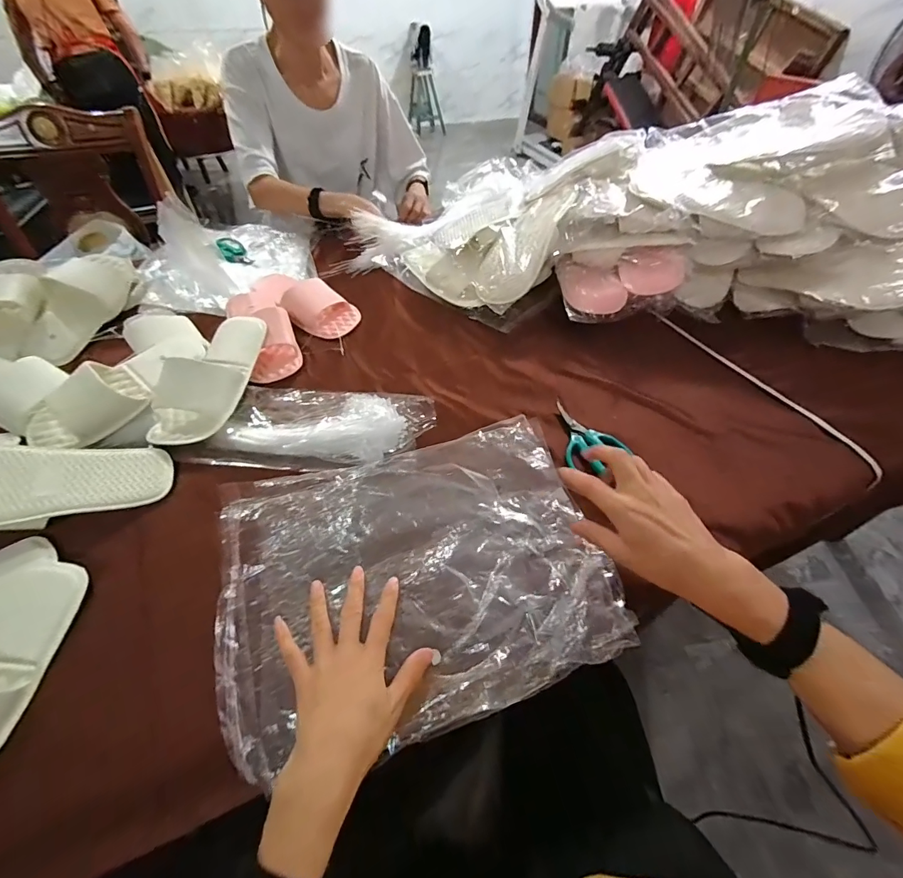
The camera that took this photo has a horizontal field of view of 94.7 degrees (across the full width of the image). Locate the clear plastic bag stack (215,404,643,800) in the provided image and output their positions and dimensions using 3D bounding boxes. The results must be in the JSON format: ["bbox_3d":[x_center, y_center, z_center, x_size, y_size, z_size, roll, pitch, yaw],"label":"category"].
[{"bbox_3d":[-0.034,0.129,0.425,0.375,0.043,0.273,-15,51,-13],"label":"clear plastic bag stack"}]

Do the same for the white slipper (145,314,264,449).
[{"bbox_3d":[-0.335,-0.093,0.581,0.093,0.064,0.229,7,49,6],"label":"white slipper"}]

